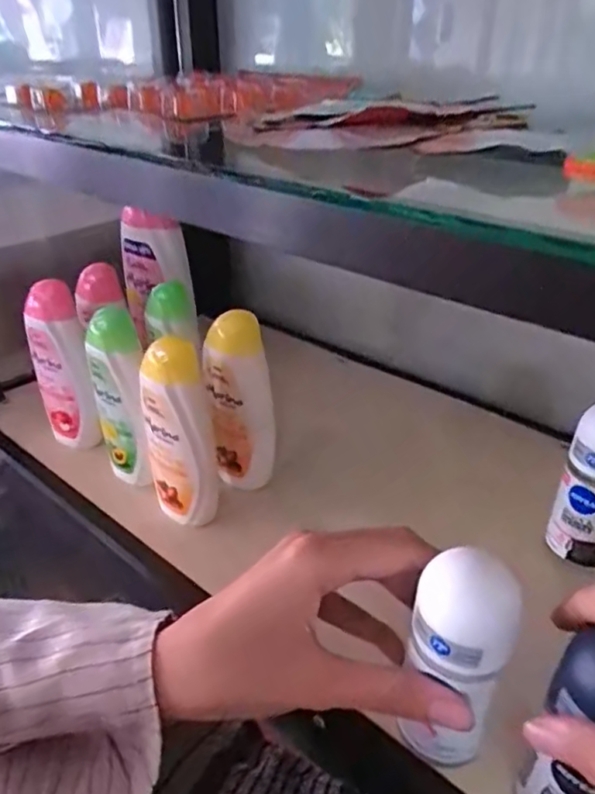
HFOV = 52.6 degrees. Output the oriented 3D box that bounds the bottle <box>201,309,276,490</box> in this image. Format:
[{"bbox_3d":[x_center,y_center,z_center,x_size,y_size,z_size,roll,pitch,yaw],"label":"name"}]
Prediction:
[{"bbox_3d":[-0.036,0.007,0.382,0.041,0.119,0.035,-4,32,-6],"label":"bottle"}]

